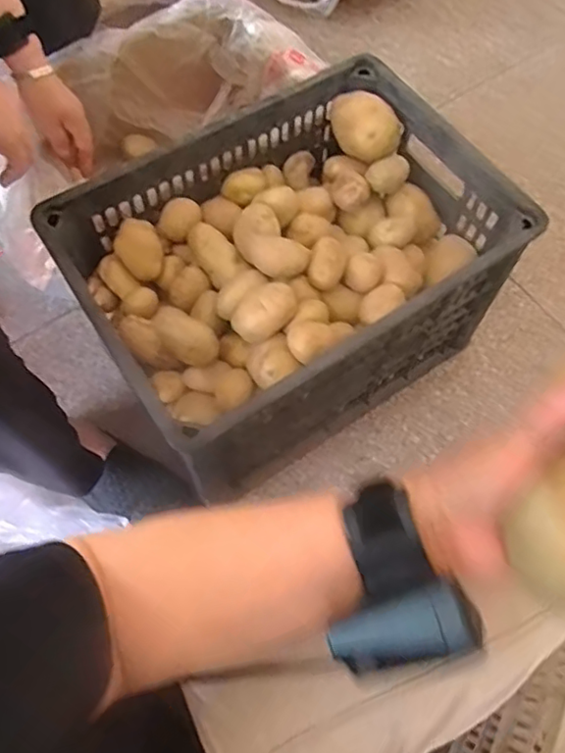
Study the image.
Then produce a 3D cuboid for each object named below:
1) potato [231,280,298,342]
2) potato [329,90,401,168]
[{"bbox_3d":[-0.019,-0.070,0.630,0.051,0.040,0.069,39,70,15],"label":"potato"},{"bbox_3d":[0.105,-0.334,0.762,0.057,0.063,0.102,-38,72,-17],"label":"potato"}]

